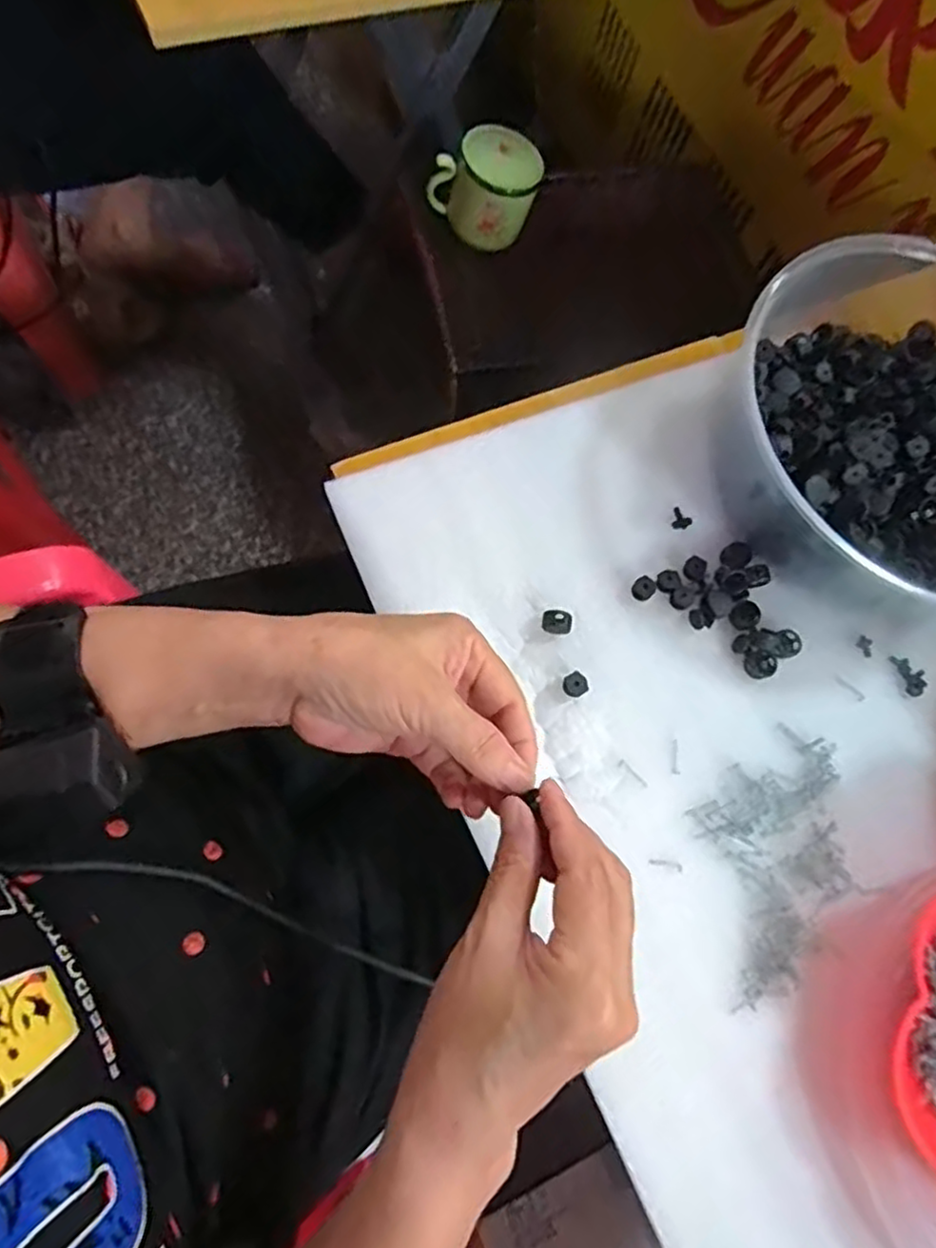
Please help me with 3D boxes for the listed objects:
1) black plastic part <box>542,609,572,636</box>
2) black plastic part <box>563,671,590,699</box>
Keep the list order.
[{"bbox_3d":[0.055,-0.001,0.419,0.018,0.017,0.013,8,73,-6],"label":"black plastic part"},{"bbox_3d":[0.065,0.037,0.413,0.016,0.012,0.014,-35,82,-16],"label":"black plastic part"}]

